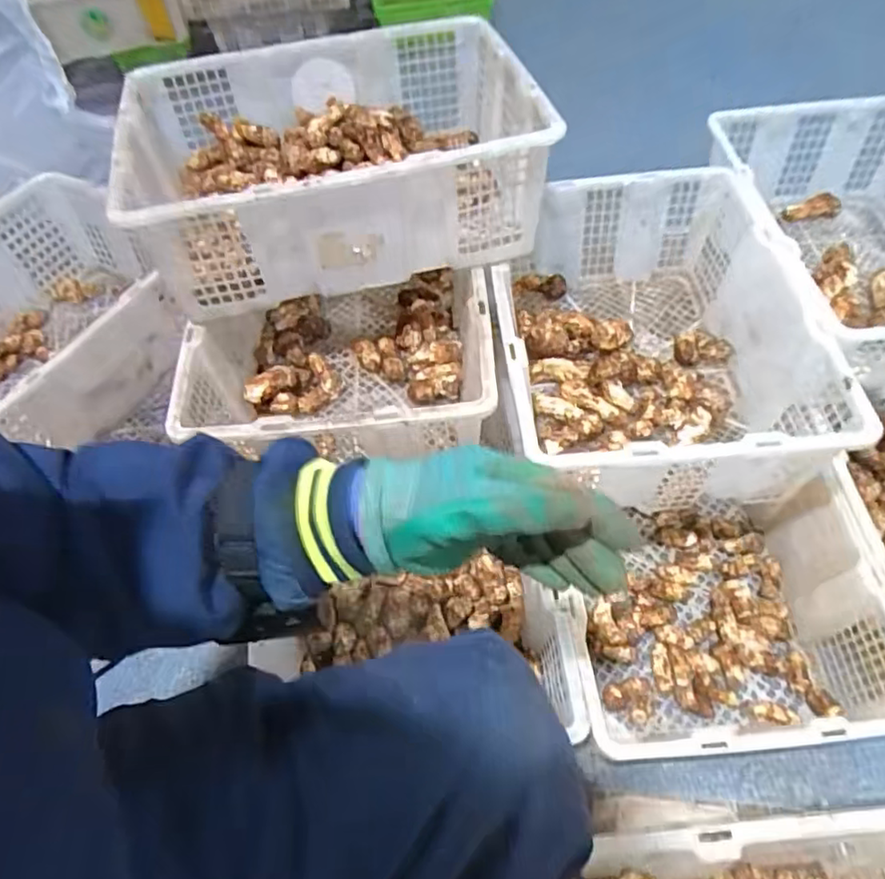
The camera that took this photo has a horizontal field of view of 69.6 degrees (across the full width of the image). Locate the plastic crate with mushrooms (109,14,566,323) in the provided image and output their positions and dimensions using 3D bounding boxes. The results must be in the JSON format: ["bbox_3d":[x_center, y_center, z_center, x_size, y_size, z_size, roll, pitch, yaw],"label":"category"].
[{"bbox_3d":[-0.131,-0.352,0.790,0.462,0.148,0.341,-12,56,-5],"label":"plastic crate with mushrooms"}]

